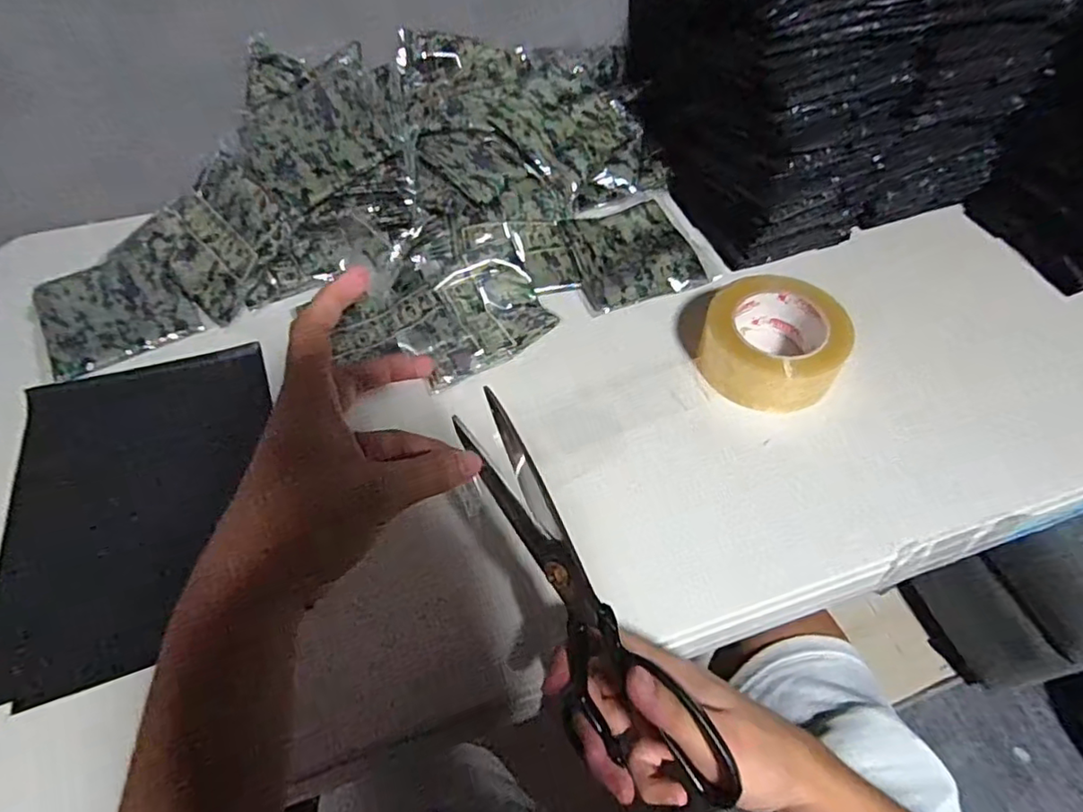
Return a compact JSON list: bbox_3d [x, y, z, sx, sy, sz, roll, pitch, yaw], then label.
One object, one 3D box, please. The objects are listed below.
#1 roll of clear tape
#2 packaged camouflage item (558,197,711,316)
[{"bbox_3d":[0.200,-0.055,0.518,0.113,0.052,0.108,0,55,0],"label":"roll of clear tape"},{"bbox_3d":[0.093,-0.156,0.609,0.127,0.018,0.117,-16,56,-11],"label":"packaged camouflage item"}]

